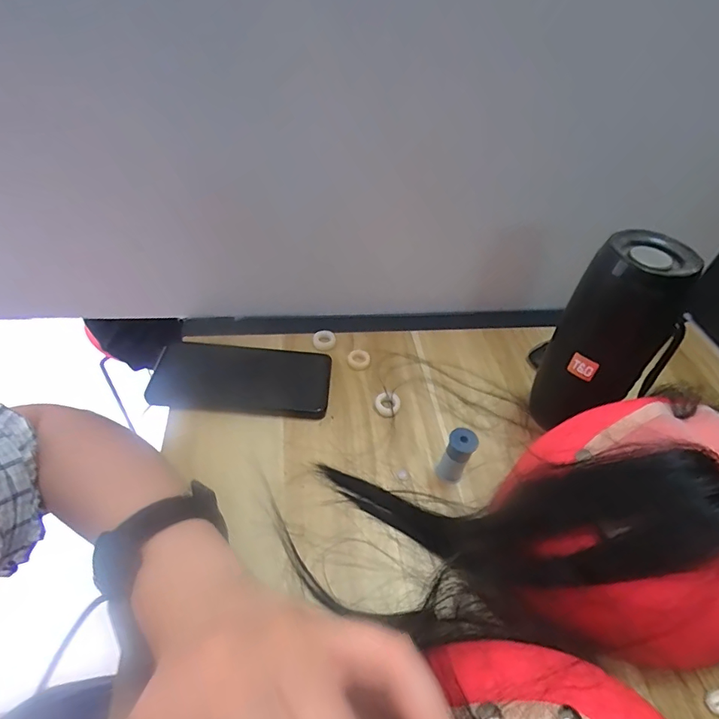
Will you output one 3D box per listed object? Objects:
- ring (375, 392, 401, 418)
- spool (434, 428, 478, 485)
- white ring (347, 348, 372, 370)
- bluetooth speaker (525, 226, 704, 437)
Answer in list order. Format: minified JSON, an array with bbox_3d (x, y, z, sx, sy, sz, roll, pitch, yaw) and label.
[{"bbox_3d":[0.026,0.041,0.407,0.023,0.004,0.024,3,47,-4],"label":"ring"},{"bbox_3d":[0.078,0.077,0.355,0.021,0.051,0.020,3,47,-4],"label":"spool"},{"bbox_3d":[0.000,-0.001,0.443,0.023,0.007,0.022,3,47,-4],"label":"white ring"},{"bbox_3d":[0.192,-0.005,0.357,0.056,0.184,0.070,-12,50,-17],"label":"bluetooth speaker"}]

